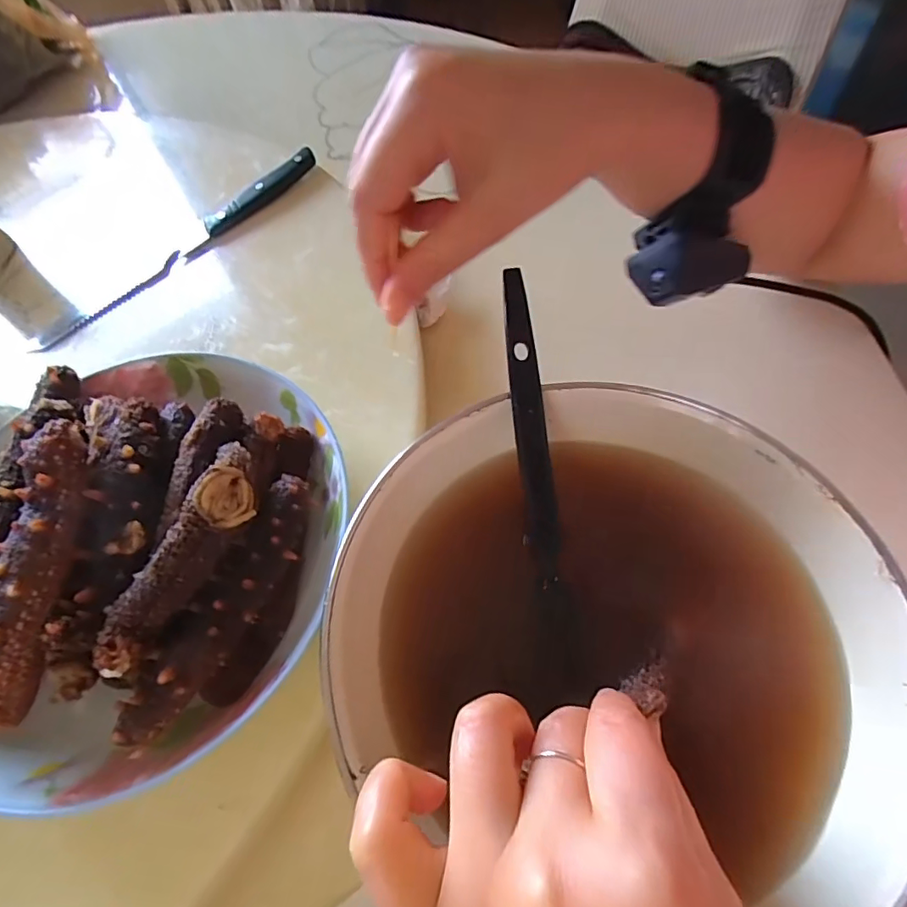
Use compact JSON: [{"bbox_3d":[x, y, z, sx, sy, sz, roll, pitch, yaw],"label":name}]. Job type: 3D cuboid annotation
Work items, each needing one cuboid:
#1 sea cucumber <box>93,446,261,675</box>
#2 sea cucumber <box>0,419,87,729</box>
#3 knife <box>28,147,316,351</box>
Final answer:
[{"bbox_3d":[-0.099,0.037,0.196,0.023,0.016,0.088,16,63,14],"label":"sea cucumber"},{"bbox_3d":[-0.149,0.039,0.189,0.020,0.021,0.104,-7,59,1],"label":"sea cucumber"},{"bbox_3d":[-0.190,-0.150,0.370,0.024,0.011,0.236,36,69,23],"label":"knife"}]

